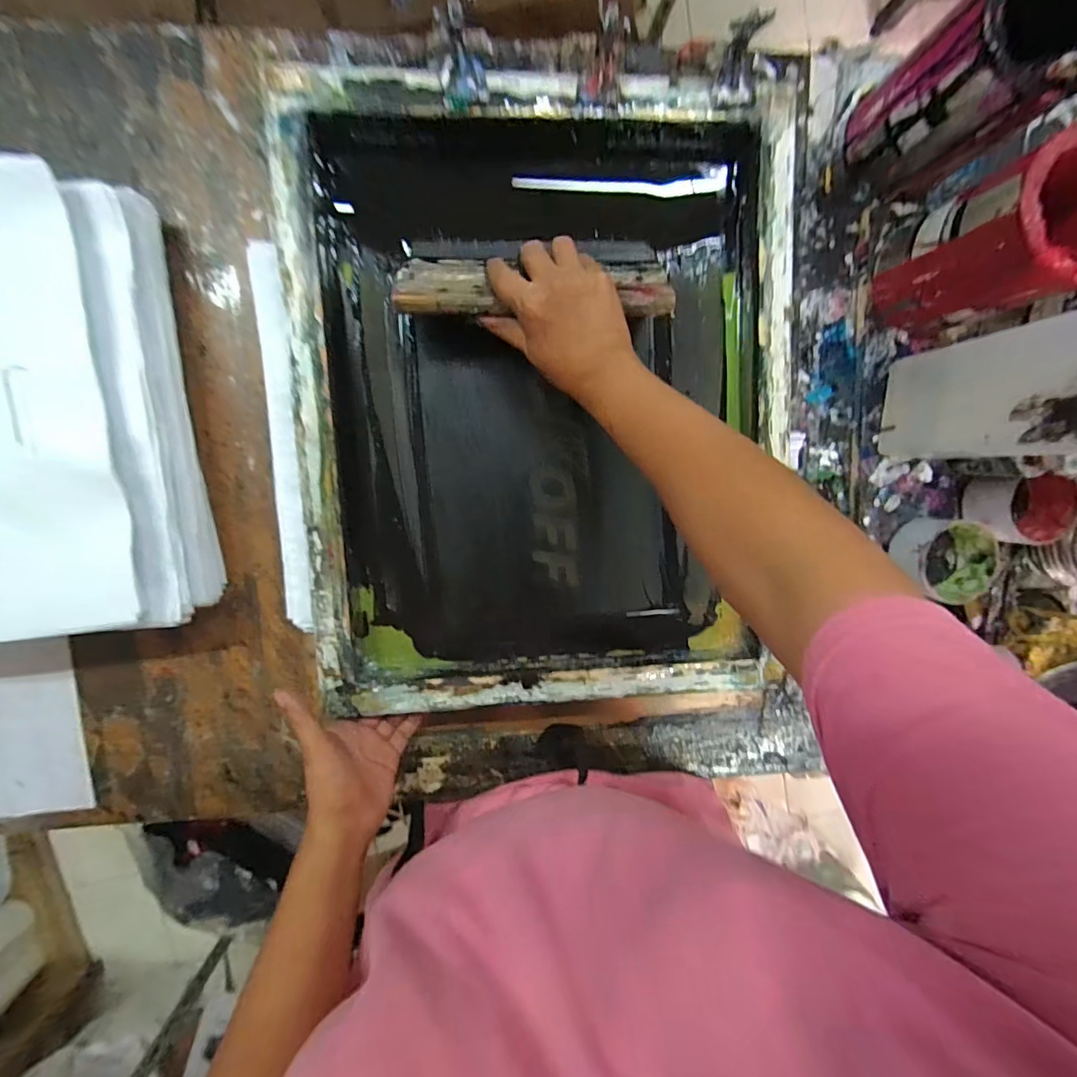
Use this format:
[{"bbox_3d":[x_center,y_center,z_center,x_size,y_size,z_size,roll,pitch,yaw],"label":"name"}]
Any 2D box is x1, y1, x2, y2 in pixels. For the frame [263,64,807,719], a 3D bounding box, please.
[{"bbox_3d":[0.011,-0.117,0.464,0.446,0.067,0.545,-2,97,-3],"label":"frame"}]

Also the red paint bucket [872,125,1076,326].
[{"bbox_3d":[0.388,-0.247,0.424,0.108,0.161,0.100,0,97,-4],"label":"red paint bucket"}]

